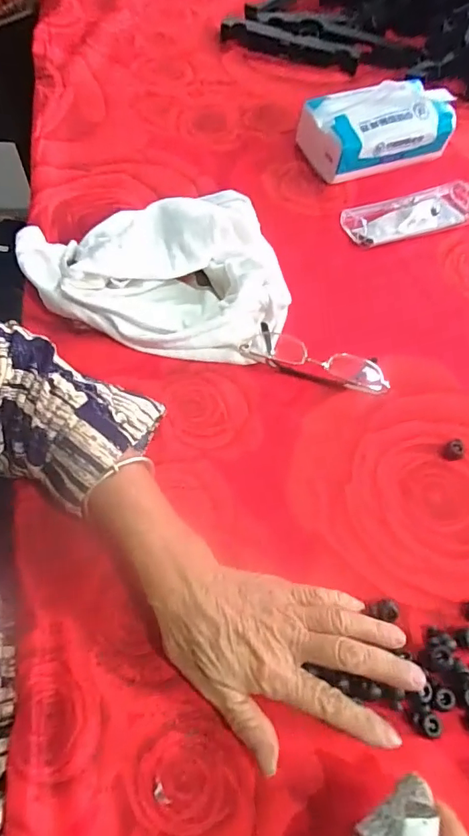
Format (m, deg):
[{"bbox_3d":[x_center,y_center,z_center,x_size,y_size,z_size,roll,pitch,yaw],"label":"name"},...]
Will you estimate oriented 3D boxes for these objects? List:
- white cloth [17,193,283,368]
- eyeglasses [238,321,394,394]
[{"bbox_3d":[-0.076,-0.133,0.452,0.229,0.061,0.183,-10,63,-9],"label":"white cloth"},{"bbox_3d":[0.074,-0.055,0.443,0.132,0.021,0.039,14,62,4],"label":"eyeglasses"}]

